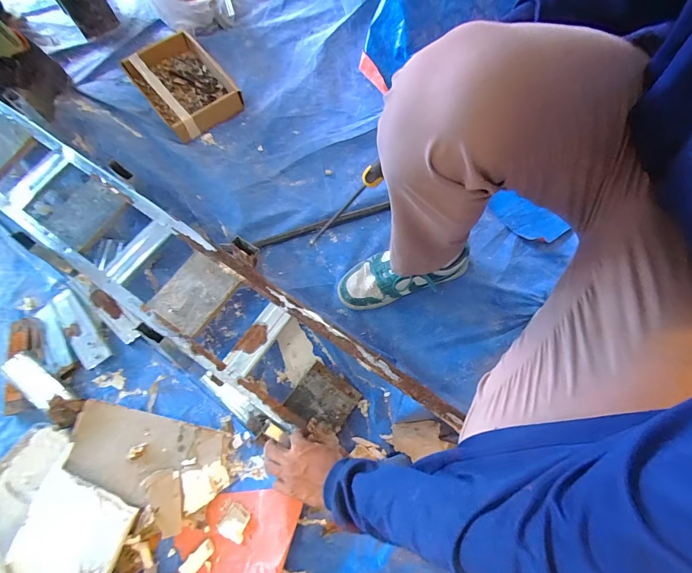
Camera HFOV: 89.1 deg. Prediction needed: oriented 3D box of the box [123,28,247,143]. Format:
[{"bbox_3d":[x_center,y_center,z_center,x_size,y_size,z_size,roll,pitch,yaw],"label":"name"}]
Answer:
[{"bbox_3d":[-0.432,-0.538,0.922,0.197,0.053,0.315,-38,74,-12],"label":"box"}]

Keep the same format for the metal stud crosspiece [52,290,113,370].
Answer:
[{"bbox_3d":[-0.537,0.087,0.713,0.052,0.035,0.182,-41,75,-12],"label":"metal stud crosspiece"}]

